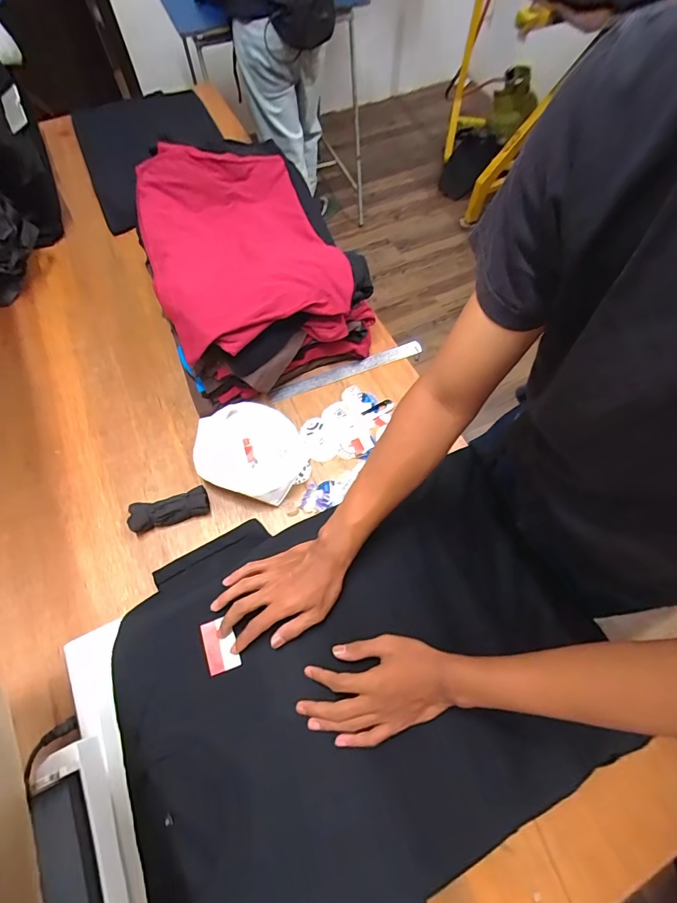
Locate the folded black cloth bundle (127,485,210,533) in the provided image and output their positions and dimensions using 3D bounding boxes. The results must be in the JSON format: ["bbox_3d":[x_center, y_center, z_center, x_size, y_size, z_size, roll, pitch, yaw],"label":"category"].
[{"bbox_3d":[-0.280,0.094,0.690,0.126,0.029,0.047,-16,66,-9],"label":"folded black cloth bundle"}]

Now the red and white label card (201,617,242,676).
[{"bbox_3d":[-0.150,0.246,0.529,0.038,0.004,0.062,-19,72,-5],"label":"red and white label card"}]

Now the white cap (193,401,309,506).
[{"bbox_3d":[-0.153,-0.001,0.734,0.191,0.042,0.167,24,66,10],"label":"white cap"}]

